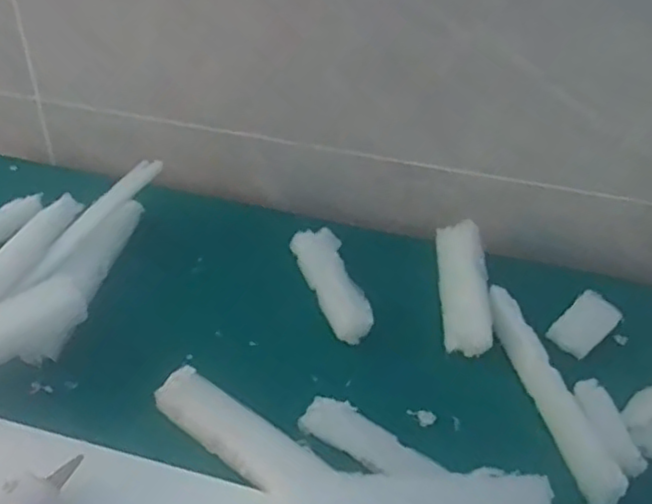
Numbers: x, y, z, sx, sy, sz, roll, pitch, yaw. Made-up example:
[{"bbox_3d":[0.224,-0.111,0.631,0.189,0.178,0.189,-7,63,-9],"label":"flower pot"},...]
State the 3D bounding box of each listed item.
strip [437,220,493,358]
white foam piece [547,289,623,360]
[{"bbox_3d":[0.108,0.024,0.553,0.036,0.016,0.133,6,42,2],"label":"strip"},{"bbox_3d":[0.196,0.055,0.533,0.054,0.015,0.032,-32,53,-33],"label":"white foam piece"}]

